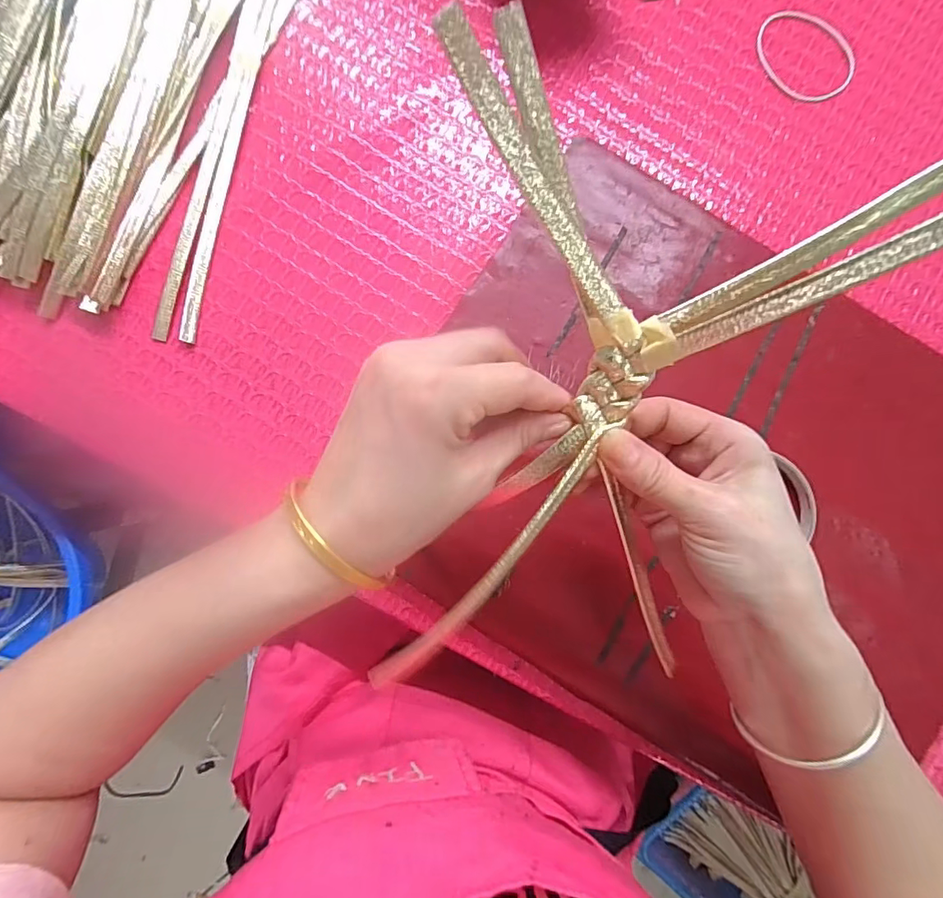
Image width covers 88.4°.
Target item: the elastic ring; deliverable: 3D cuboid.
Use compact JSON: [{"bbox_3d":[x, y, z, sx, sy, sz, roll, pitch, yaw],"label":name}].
[{"bbox_3d":[0.237,-0.280,0.345,0.075,0.004,0.059,40,86,1],"label":"elastic ring"}]

